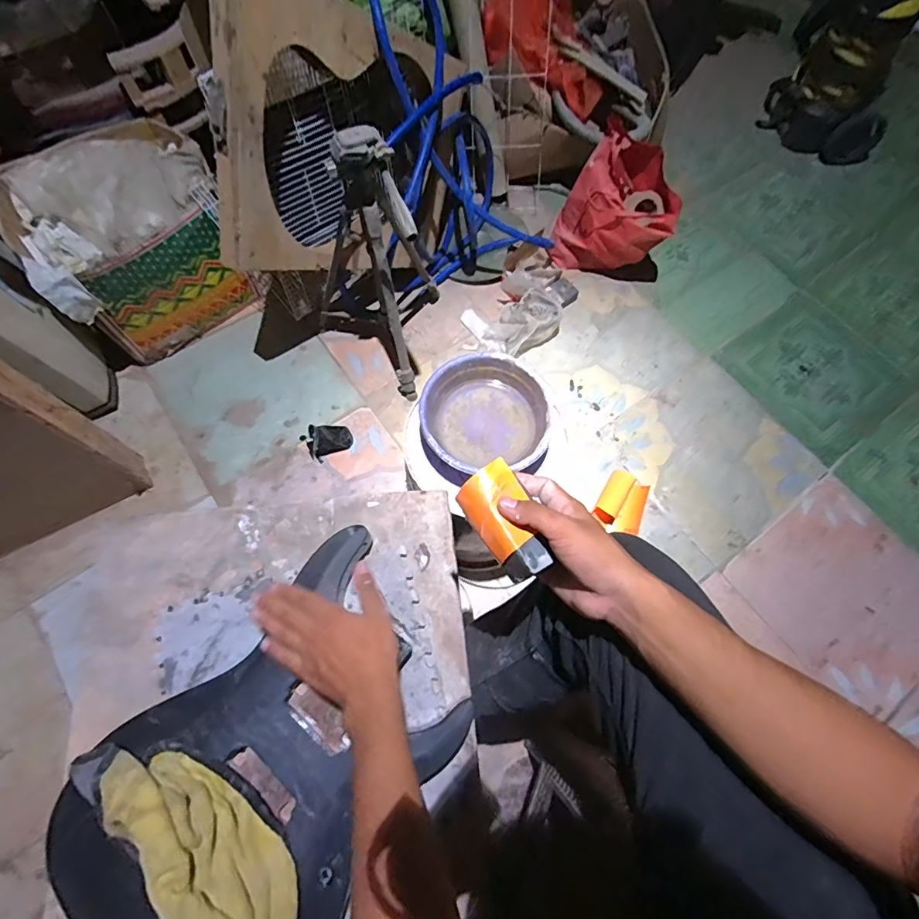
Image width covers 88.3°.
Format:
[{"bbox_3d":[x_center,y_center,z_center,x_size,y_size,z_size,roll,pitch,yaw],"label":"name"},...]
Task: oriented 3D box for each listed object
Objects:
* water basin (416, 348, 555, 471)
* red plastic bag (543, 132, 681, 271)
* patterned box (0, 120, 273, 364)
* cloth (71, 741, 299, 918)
[{"bbox_3d":[0.038,-0.068,0.743,0.195,0.061,0.189,1,68,-2],"label":"water basin"},{"bbox_3d":[0.396,-0.618,1.221,0.283,0.311,0.142,21,69,6],"label":"red plastic bag"},{"bbox_3d":[-0.737,-0.495,1.099,0.392,0.316,0.334,-38,74,-16],"label":"patterned box"},{"bbox_3d":[-0.250,0.346,0.426,0.261,0.056,0.098,39,72,12],"label":"cloth"}]

